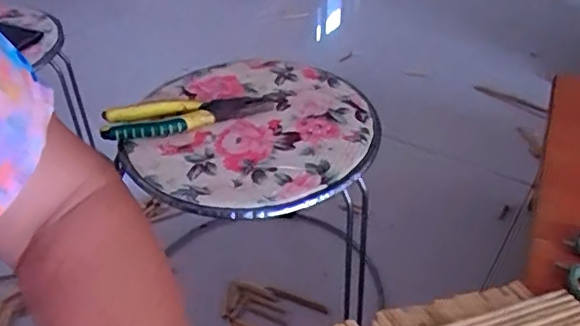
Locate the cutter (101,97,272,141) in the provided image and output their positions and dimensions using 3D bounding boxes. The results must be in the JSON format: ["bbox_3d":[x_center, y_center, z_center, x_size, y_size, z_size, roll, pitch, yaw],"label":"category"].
[{"bbox_3d":[-0.115,-0.057,0.683,0.189,0.023,0.051,-13,40,-14],"label":"cutter"}]

